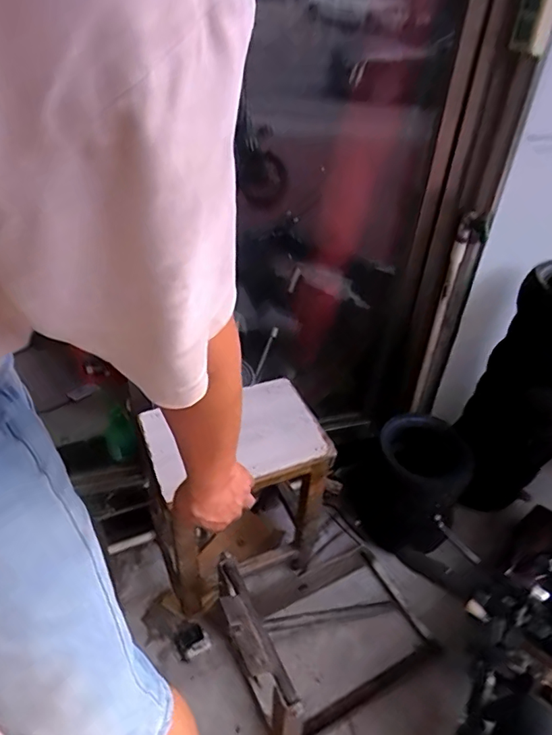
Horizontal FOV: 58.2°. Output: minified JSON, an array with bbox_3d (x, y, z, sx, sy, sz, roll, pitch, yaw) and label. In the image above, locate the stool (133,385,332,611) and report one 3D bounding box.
[{"bbox_3d":[-0.089,0.277,1.043,0.325,0.407,0.227,-17,44,-26],"label":"stool"}]

